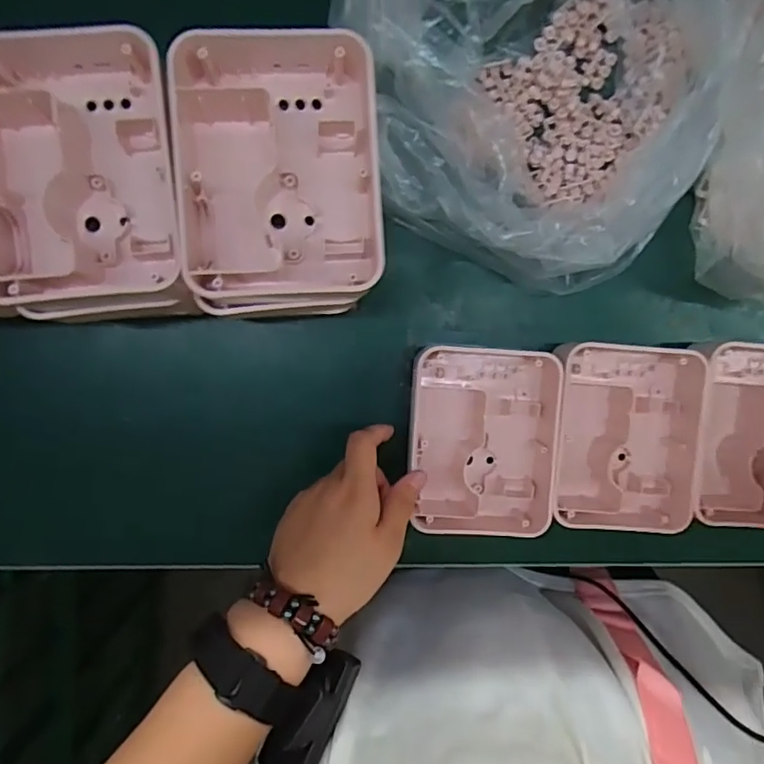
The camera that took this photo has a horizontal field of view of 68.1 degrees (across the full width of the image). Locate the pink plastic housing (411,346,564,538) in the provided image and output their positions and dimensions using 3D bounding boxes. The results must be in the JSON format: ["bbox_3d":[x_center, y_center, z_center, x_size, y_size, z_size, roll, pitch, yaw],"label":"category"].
[{"bbox_3d":[0.072,0.041,0.403,0.099,0.041,0.127,3,95,-2],"label":"pink plastic housing"}]

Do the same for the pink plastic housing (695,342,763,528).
[{"bbox_3d":[0.264,0.038,0.408,0.098,0.048,0.126,1,95,-2],"label":"pink plastic housing"}]

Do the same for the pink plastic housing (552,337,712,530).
[{"bbox_3d":[0.173,0.039,0.409,0.105,0.036,0.130,5,94,-2],"label":"pink plastic housing"}]

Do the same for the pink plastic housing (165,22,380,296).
[{"bbox_3d":[-0.054,-0.110,0.295,0.102,0.040,0.128,-3,95,-2],"label":"pink plastic housing"}]

